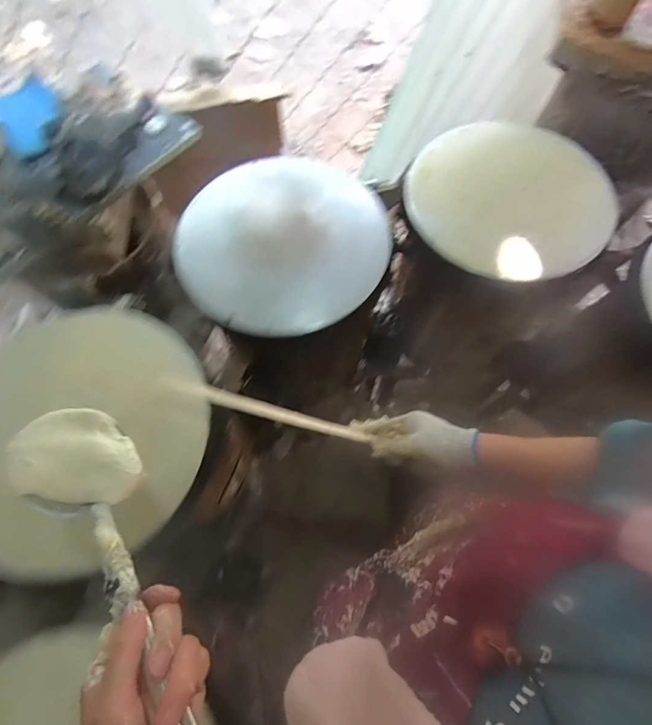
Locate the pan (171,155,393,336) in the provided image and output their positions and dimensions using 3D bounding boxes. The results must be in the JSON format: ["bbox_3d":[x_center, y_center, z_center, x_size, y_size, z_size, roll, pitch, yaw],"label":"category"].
[{"bbox_3d":[-0.071,-0.229,0.749,0.349,0.045,0.394,35,72,13],"label":"pan"}]

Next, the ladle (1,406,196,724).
[{"bbox_3d":[-0.151,0.162,0.304,0.089,0.064,0.326,-39,56,-14],"label":"ladle"}]

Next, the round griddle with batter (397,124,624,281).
[{"bbox_3d":[0.348,-0.330,0.776,0.359,0.049,0.360,0,68,0],"label":"round griddle with batter"}]

